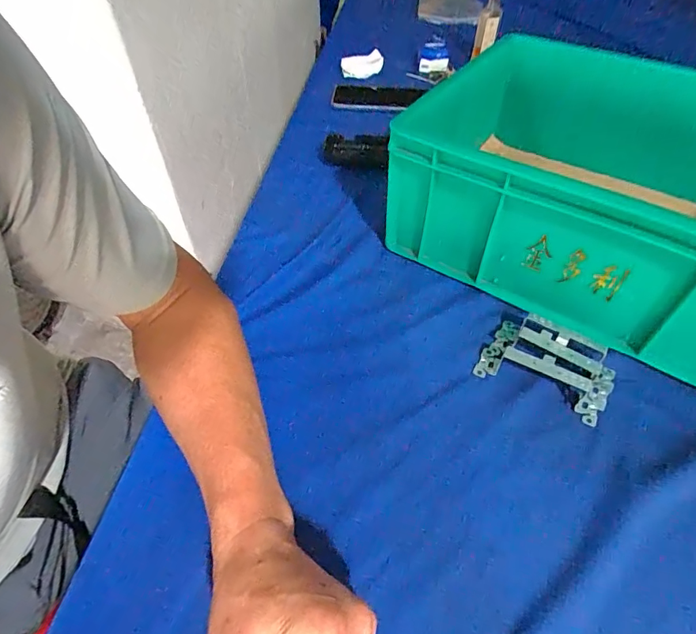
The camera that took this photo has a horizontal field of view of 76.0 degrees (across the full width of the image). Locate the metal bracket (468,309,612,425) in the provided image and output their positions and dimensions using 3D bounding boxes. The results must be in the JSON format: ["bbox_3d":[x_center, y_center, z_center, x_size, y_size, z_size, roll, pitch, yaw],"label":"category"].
[{"bbox_3d":[0.178,0.041,0.395,0.107,0.037,0.067,26,54,24],"label":"metal bracket"}]

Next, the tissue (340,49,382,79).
[{"bbox_3d":[0.025,-0.456,0.813,0.076,0.045,0.031,-3,49,-3],"label":"tissue"}]

